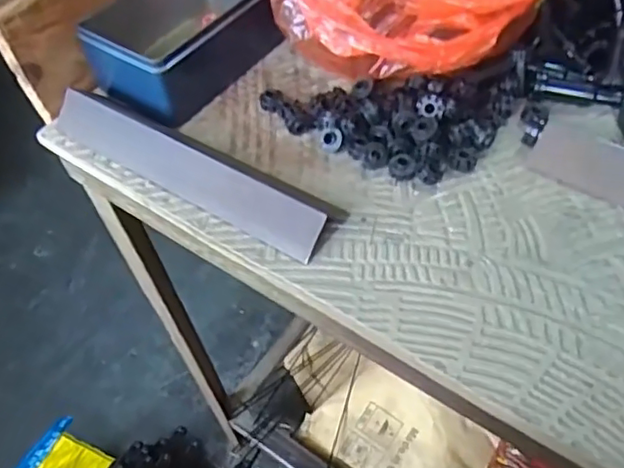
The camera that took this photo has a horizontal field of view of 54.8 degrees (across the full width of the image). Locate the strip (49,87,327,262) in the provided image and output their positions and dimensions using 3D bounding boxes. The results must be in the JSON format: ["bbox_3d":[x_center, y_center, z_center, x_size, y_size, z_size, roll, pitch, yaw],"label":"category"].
[{"bbox_3d":[-0.094,-0.046,0.424,0.236,0.036,0.010,27,17,24],"label":"strip"}]

